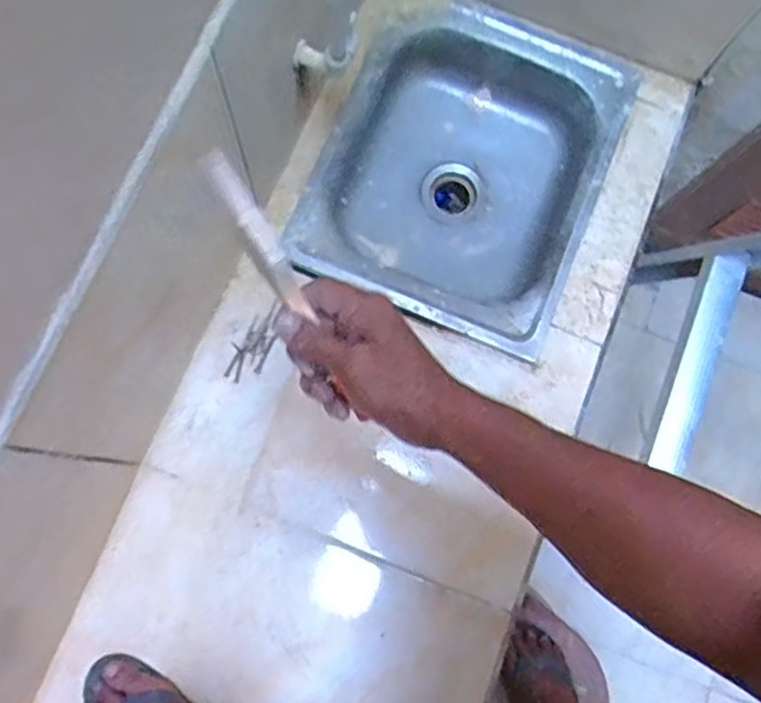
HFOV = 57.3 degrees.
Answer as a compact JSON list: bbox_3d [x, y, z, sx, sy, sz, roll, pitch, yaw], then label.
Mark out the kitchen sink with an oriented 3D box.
[{"bbox_3d":[0.128,-0.274,1.113,0.402,0.153,0.501,23,79,3],"label":"kitchen sink"}]

